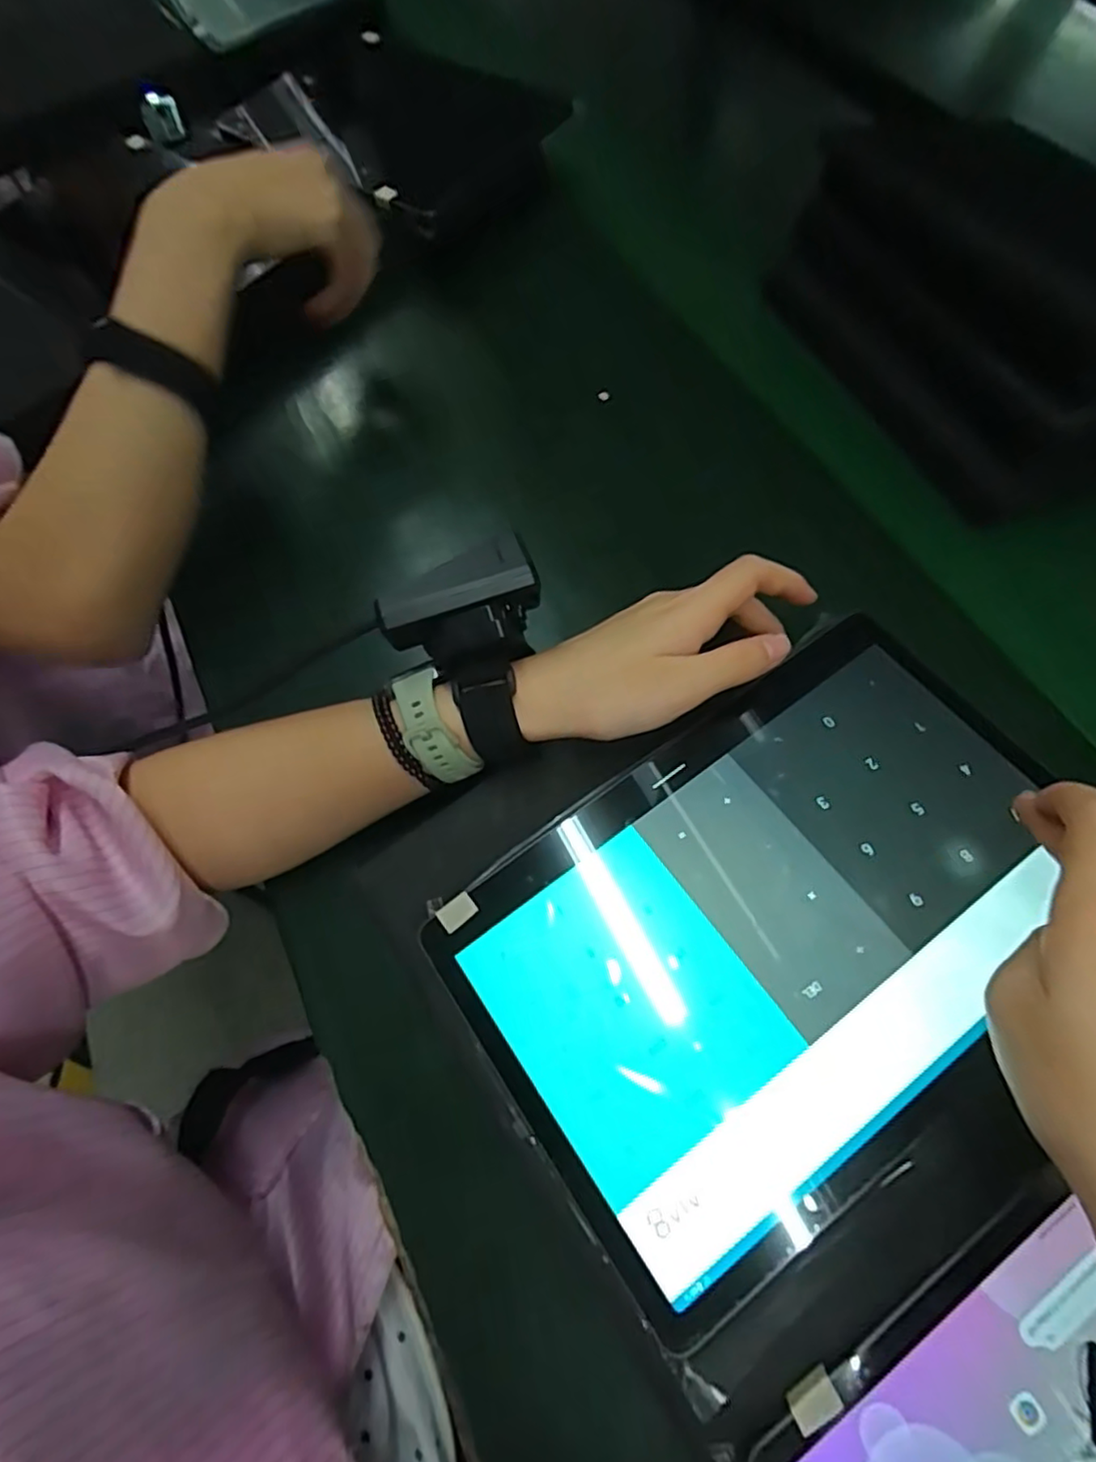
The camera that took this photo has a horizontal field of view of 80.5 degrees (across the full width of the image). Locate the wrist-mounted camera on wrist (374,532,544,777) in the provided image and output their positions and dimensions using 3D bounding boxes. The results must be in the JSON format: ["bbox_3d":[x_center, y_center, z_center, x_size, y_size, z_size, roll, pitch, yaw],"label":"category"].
[{"bbox_3d":[-0.025,-0.027,0.274,0.066,0.050,0.082,-24,68,-8],"label":"wrist-mounted camera on wrist"}]

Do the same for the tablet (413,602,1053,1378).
[{"bbox_3d":[0.093,0.075,0.260,0.247,0.004,0.164,-34,68,-9],"label":"tablet"}]

